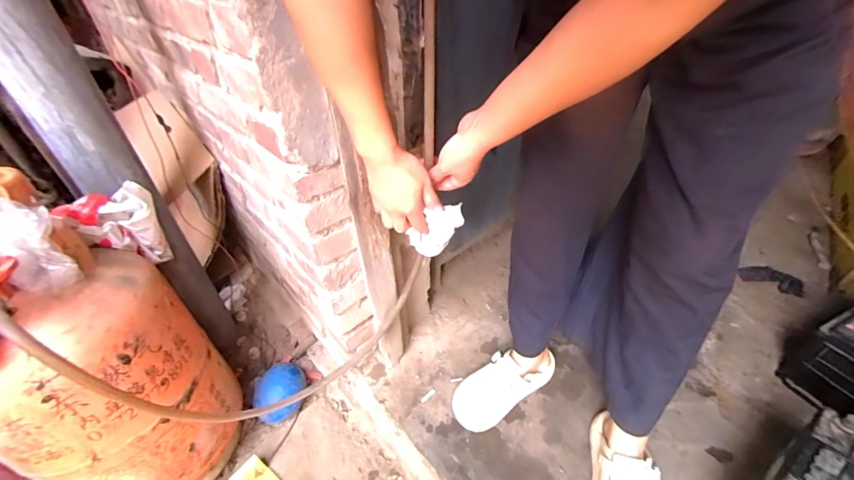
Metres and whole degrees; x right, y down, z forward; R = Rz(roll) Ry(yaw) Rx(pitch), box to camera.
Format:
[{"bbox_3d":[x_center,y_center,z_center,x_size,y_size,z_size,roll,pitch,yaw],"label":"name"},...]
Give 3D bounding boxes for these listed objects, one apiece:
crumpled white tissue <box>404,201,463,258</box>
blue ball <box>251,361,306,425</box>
[{"bbox_3d":[0.013,-0.014,0.569,0.057,0.121,0.021,40,44,-6],"label":"crumpled white tissue"},{"bbox_3d":[-0.352,0.364,0.873,0.118,0.096,0.129,-2,39,1],"label":"blue ball"}]

